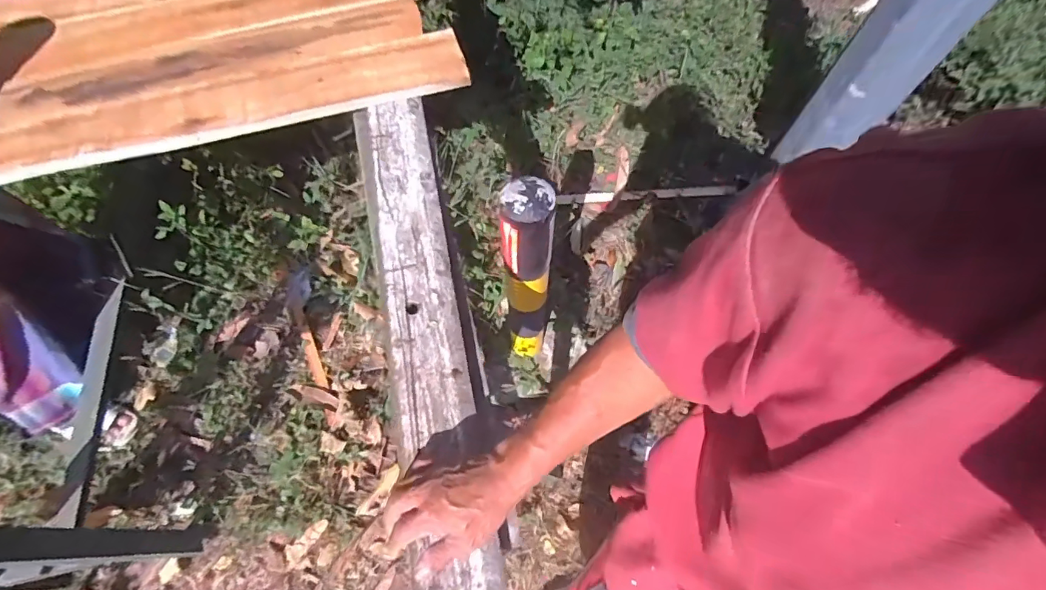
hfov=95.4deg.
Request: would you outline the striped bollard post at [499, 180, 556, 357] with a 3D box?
[{"bbox_3d":[0.008,-0.011,1.015,0.098,0.651,0.115,5,66,2],"label":"striped bollard post"}]

